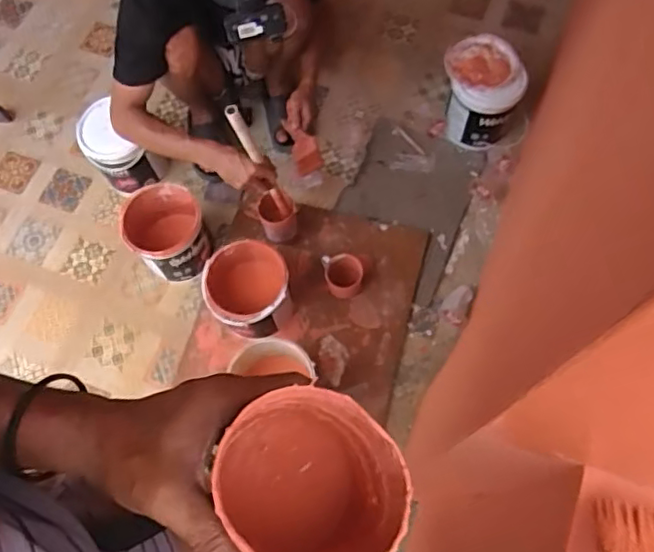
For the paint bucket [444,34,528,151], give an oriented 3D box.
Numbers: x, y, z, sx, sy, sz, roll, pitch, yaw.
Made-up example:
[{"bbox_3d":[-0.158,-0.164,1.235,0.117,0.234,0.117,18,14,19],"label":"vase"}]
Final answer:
[{"bbox_3d":[0.395,-0.467,1.544,0.178,0.195,0.213,-11,68,-2],"label":"paint bucket"}]

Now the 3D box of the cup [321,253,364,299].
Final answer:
[{"bbox_3d":[0.041,0.003,1.444,0.089,0.093,0.091,-1,68,2],"label":"cup"}]

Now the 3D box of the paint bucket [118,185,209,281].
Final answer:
[{"bbox_3d":[-0.374,-0.096,1.443,0.185,0.166,0.197,-1,68,2],"label":"paint bucket"}]

